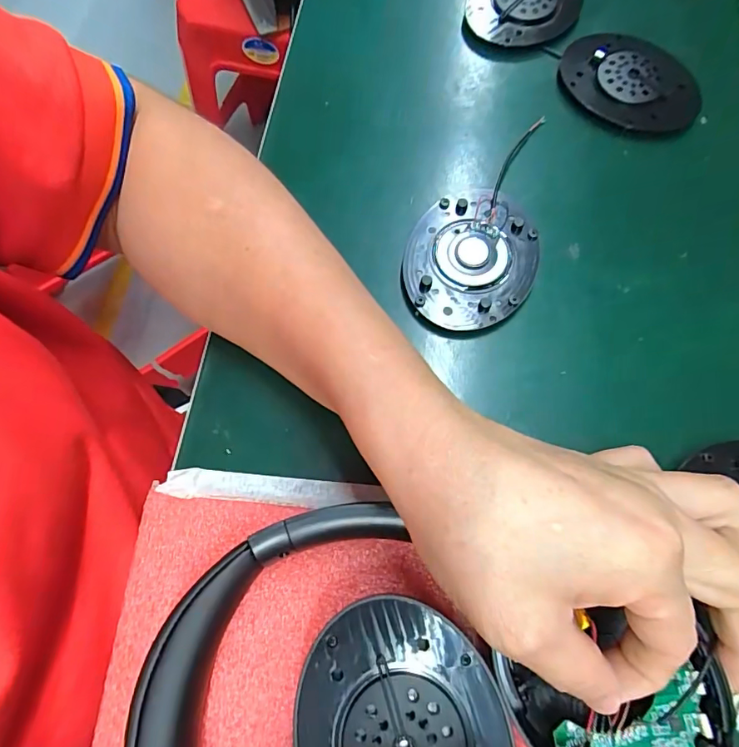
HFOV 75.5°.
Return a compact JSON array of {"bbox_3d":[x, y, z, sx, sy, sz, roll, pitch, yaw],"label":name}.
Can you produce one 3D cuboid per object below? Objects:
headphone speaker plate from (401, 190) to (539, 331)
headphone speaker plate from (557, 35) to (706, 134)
[{"bbox_3d":[0.054,-0.062,0.255,0.066,0.010,0.081,15,72,5],"label":"headphone speaker plate"},{"bbox_3d":[0.160,-0.179,0.293,0.084,0.013,0.062,40,76,12],"label":"headphone speaker plate"}]

